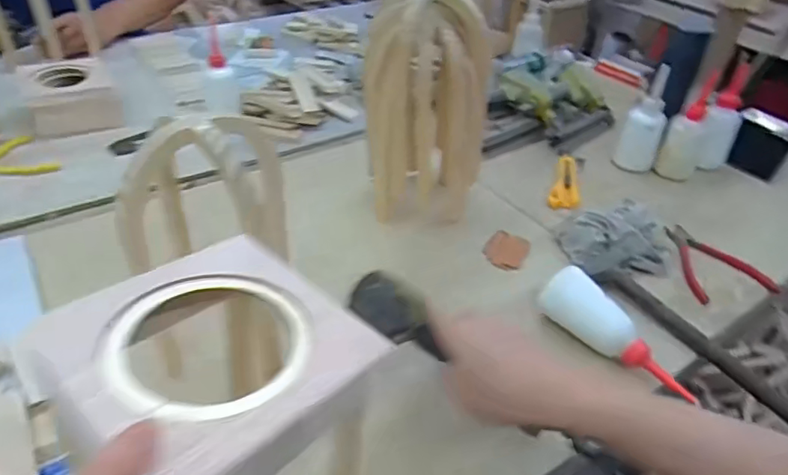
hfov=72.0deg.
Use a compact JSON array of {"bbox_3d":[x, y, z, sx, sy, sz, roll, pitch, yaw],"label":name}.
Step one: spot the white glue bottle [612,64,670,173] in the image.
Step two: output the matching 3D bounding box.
[{"bbox_3d":[0.406,-0.187,0.874,0.061,0.145,0.053,19,41,17],"label":"white glue bottle"}]

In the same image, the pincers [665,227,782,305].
[{"bbox_3d":[0.419,0.028,0.721,0.102,0.017,0.142,-1,39,-7],"label":"pincers"}]

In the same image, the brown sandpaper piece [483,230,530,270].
[{"bbox_3d":[0.149,0.017,0.719,0.054,0.004,0.065,23,50,20],"label":"brown sandpaper piece"}]

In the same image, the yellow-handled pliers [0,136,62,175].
[{"bbox_3d":[-0.582,-0.112,0.810,0.100,0.013,0.113,37,48,21],"label":"yellow-handled pliers"}]

